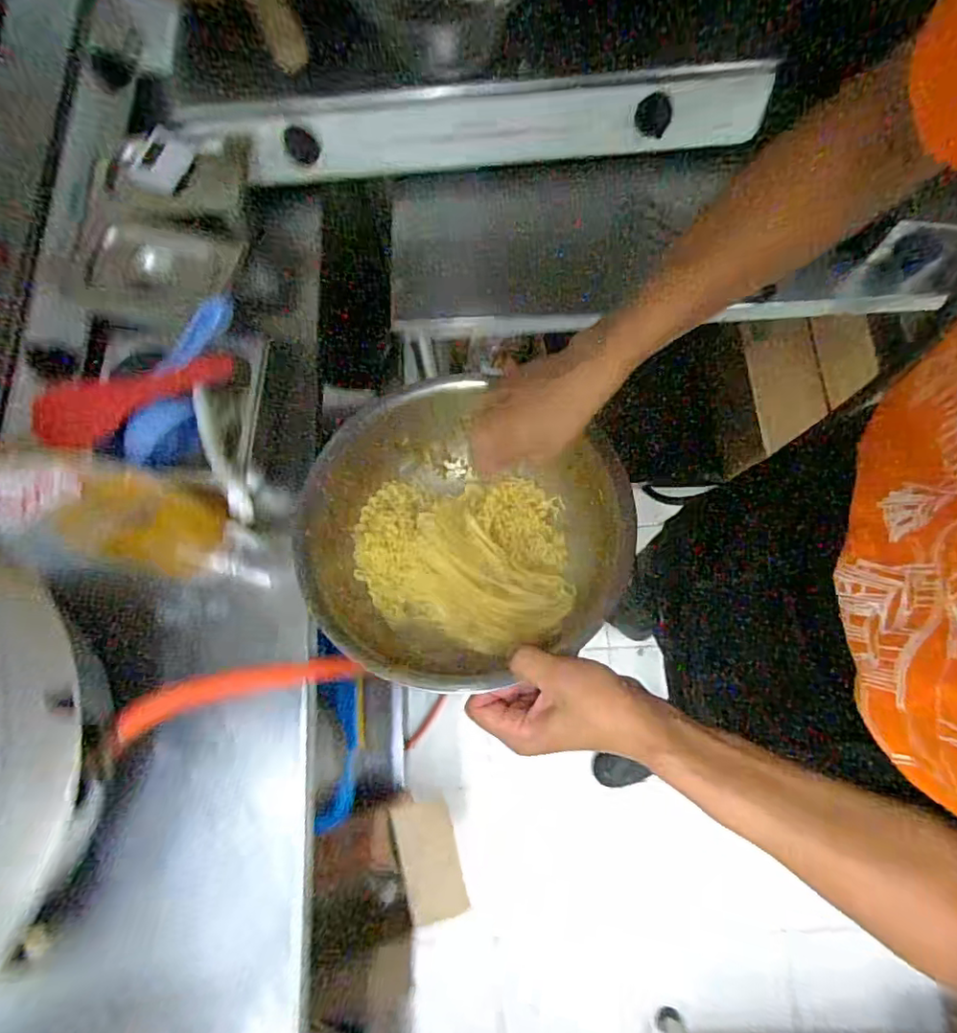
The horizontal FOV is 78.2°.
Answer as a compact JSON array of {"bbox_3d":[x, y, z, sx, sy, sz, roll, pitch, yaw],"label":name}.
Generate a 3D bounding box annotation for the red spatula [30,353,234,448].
[{"bbox_3d":[-0.360,-0.126,0.614,0.220,0.035,0.067,-12,75,-1],"label":"red spatula"}]

